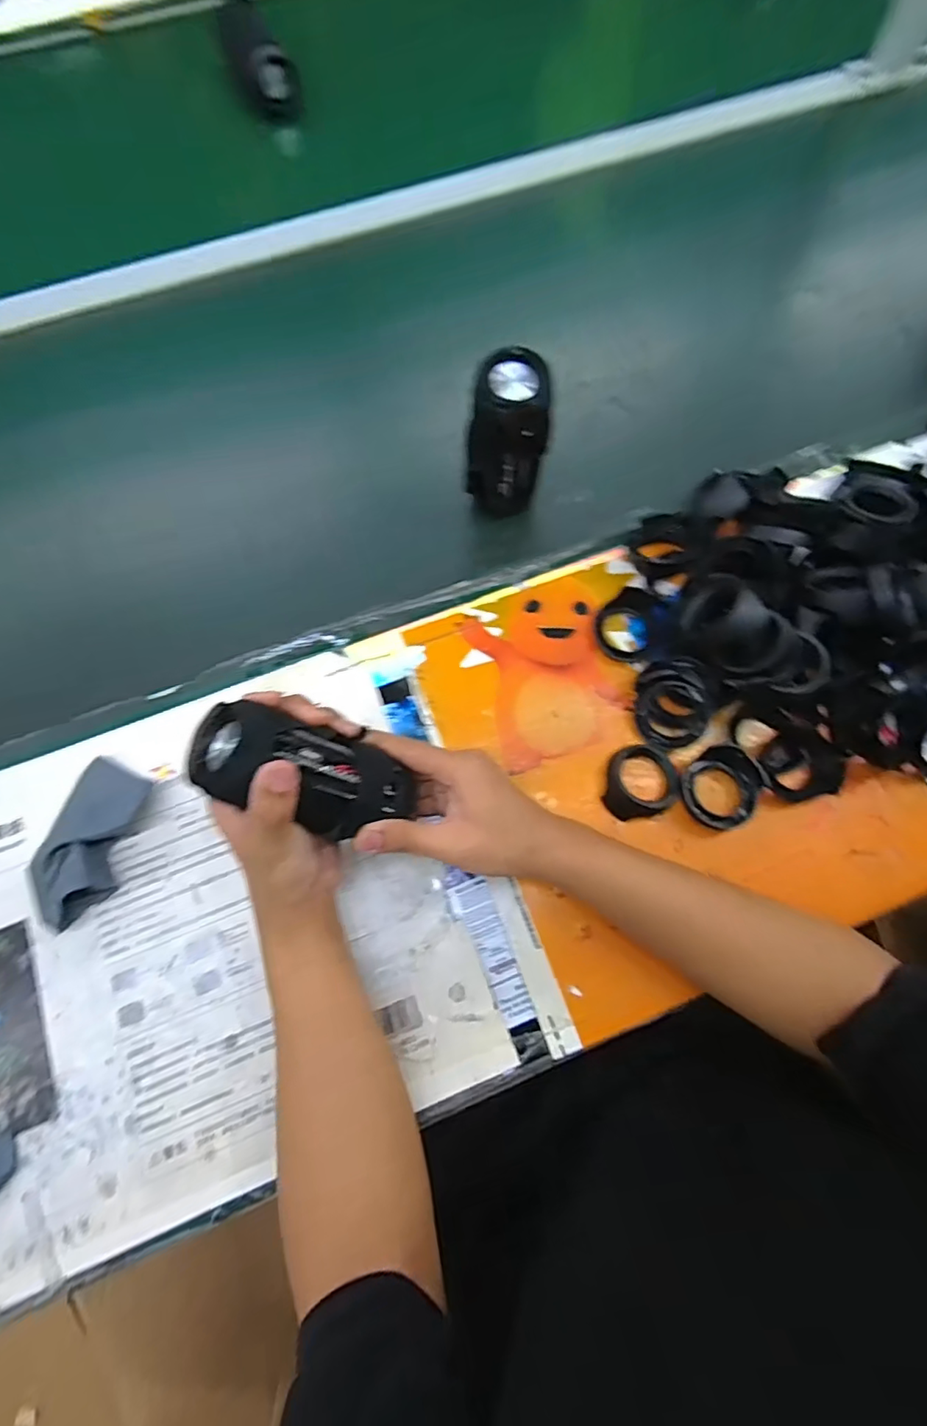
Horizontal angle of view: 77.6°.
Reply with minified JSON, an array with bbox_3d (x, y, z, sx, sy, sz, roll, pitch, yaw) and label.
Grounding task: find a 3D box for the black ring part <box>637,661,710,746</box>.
[{"bbox_3d":[0.174,-0.010,0.485,0.051,0.034,0.068,0,73,0],"label":"black ring part"}]

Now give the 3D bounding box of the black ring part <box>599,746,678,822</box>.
[{"bbox_3d":[0.146,0.057,0.479,0.064,0.020,0.057,-30,75,-9],"label":"black ring part"}]

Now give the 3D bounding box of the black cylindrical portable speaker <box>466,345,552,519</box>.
[{"bbox_3d":[0.042,-0.234,0.512,0.055,0.145,0.056,39,77,11],"label":"black cylindrical portable speaker"}]

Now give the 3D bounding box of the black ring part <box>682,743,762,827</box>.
[{"bbox_3d":[0.211,0.061,0.470,0.064,0.019,0.059,0,73,0],"label":"black ring part"}]

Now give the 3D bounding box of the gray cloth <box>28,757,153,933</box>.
[{"bbox_3d":[-0.302,0.100,0.457,0.063,0.034,0.122,17,74,5],"label":"gray cloth"}]

